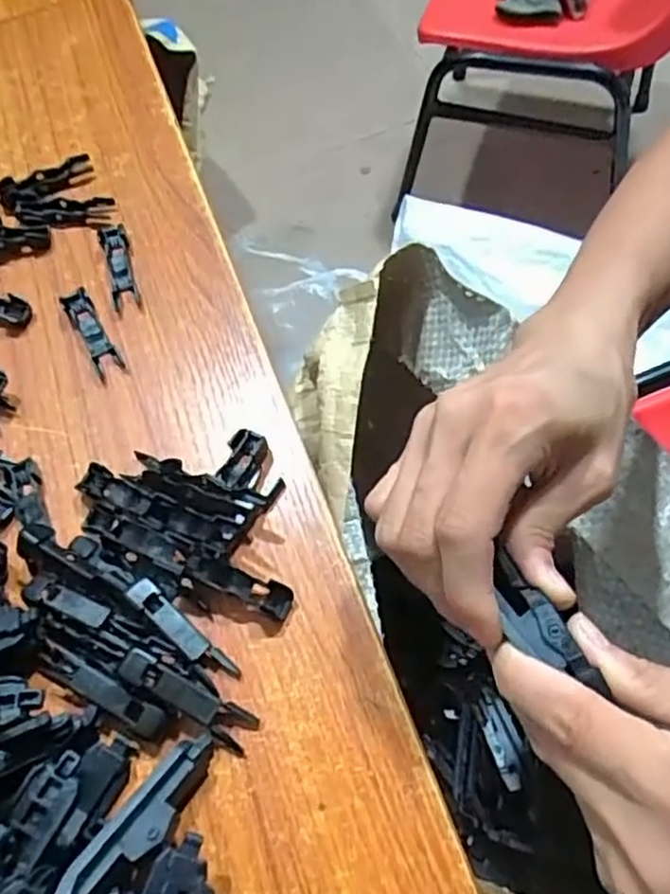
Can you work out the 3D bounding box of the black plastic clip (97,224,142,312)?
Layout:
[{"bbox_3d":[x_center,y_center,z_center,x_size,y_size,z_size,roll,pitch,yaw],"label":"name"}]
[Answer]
[{"bbox_3d":[-0.114,-0.096,0.367,0.014,0.006,0.056,-18,63,-3],"label":"black plastic clip"}]

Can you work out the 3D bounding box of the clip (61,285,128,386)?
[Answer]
[{"bbox_3d":[-0.122,-0.057,0.349,0.013,0.008,0.056,-29,64,-9],"label":"clip"}]

